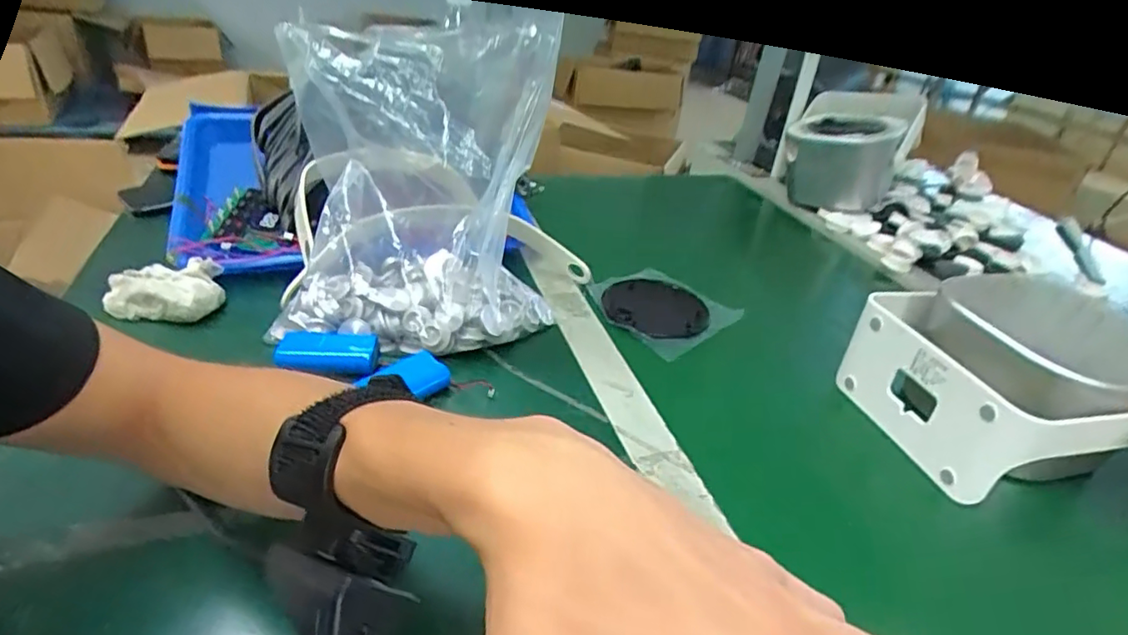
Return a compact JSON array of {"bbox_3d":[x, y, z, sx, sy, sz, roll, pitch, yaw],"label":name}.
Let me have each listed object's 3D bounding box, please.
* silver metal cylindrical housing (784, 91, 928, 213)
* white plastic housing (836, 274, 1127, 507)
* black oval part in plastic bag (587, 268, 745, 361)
[{"bbox_3d":[0.401,-0.237,0.836,0.157,0.137,0.165,21,34,22],"label":"silver metal cylindrical housing"},{"bbox_3d":[0.346,0.041,0.455,0.200,0.100,0.149,-6,35,-21],"label":"white plastic housing"},{"bbox_3d":[0.094,-0.012,0.584,0.126,0.012,0.118,33,40,33],"label":"black oval part in plastic bag"}]

